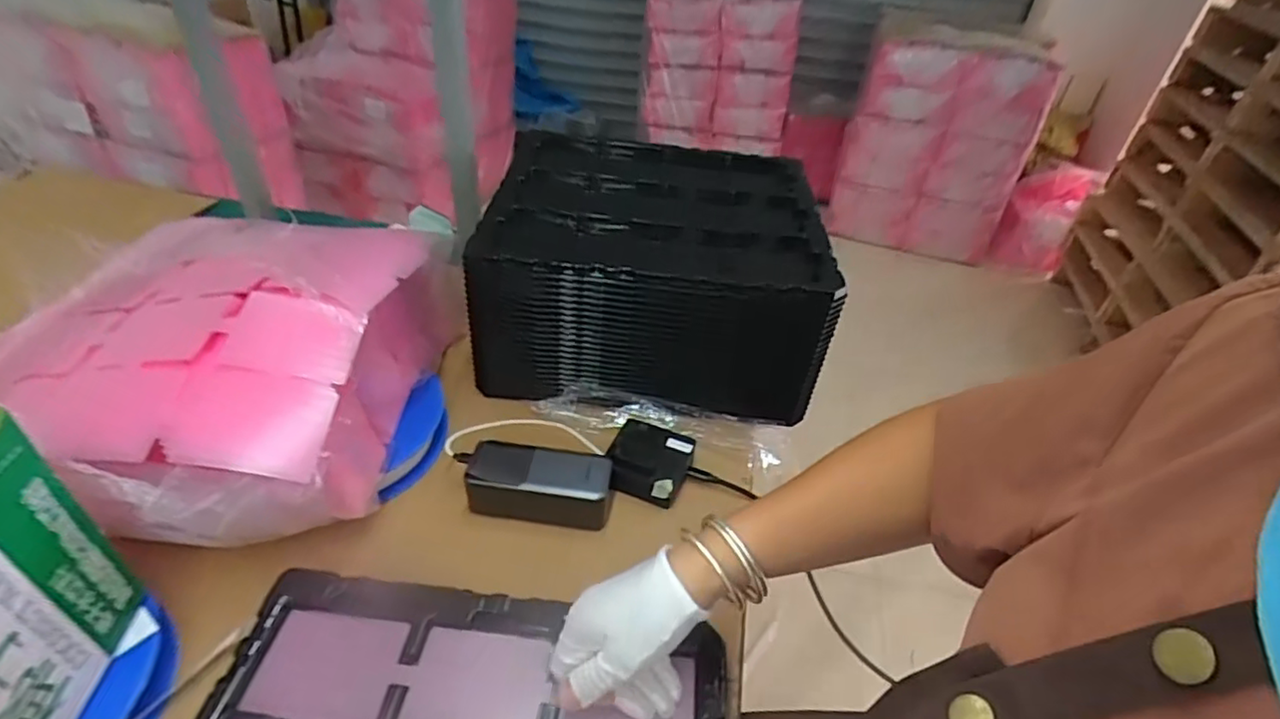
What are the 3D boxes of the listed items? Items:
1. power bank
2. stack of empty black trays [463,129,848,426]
[{"bbox_3d":[-0.092,0.116,0.600,0.128,0.049,0.056,8,39,2],"label":"power bank"},{"bbox_3d":[0.019,-0.126,0.796,0.372,0.170,0.364,7,39,0],"label":"stack of empty black trays"}]

